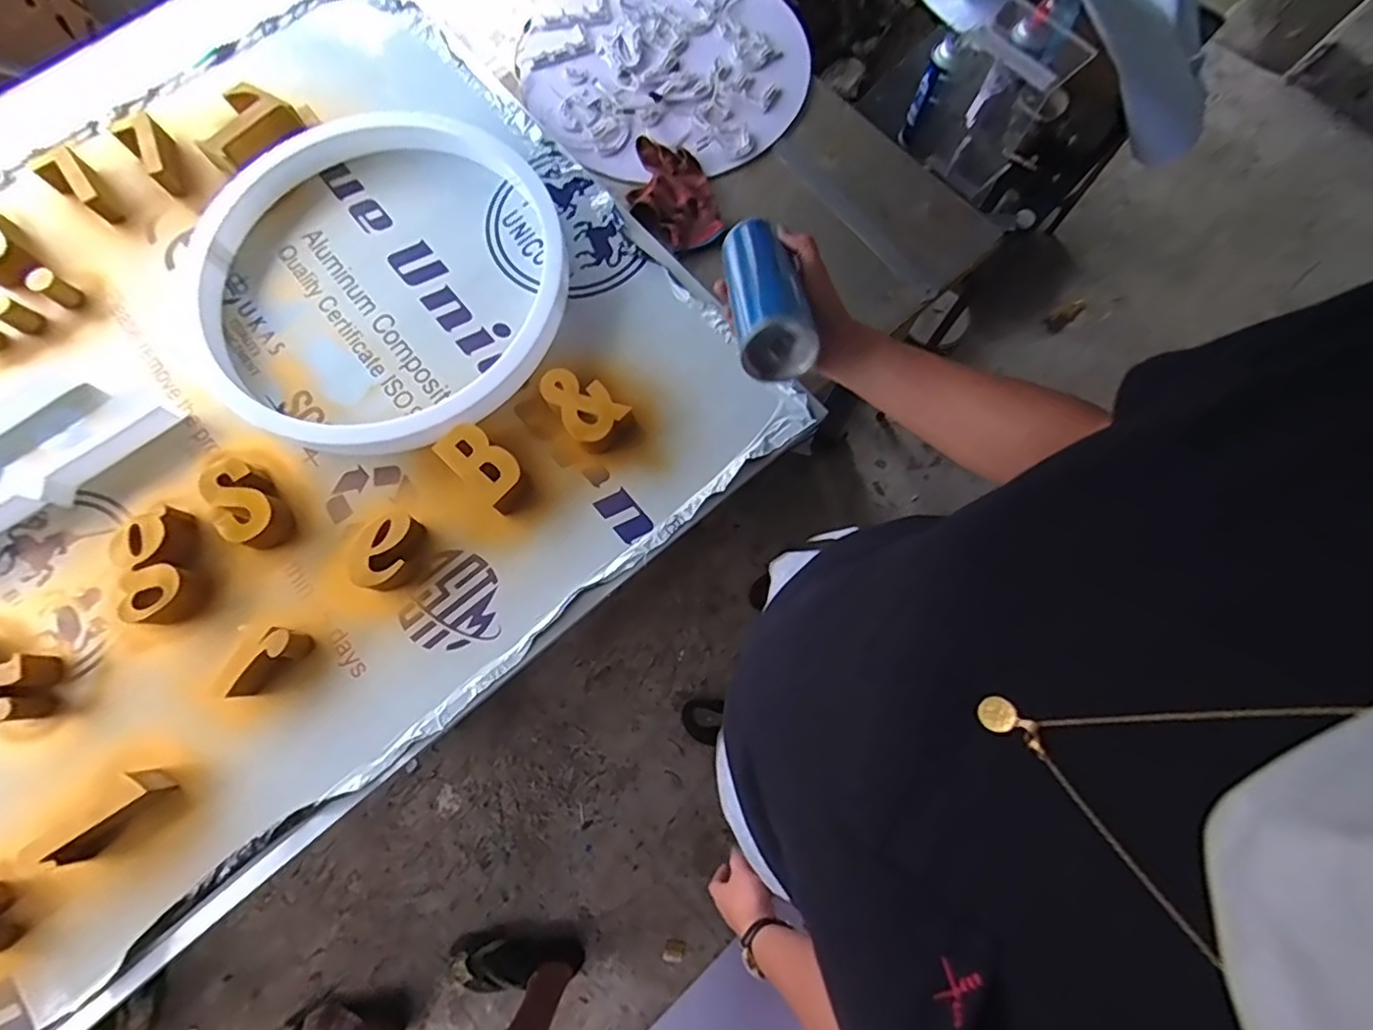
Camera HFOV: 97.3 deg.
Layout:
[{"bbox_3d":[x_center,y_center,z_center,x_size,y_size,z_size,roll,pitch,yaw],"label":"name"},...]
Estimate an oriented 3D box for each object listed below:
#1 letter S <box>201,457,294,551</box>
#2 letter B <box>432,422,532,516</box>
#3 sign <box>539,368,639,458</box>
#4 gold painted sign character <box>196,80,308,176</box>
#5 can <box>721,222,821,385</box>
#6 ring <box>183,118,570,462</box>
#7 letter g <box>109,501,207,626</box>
[{"bbox_3d":[-0.533,-0.013,0.731,0.067,0.051,0.115,-31,76,-8],"label":"letter S"},{"bbox_3d":[-0.242,-0.057,0.734,0.115,0.043,0.062,40,78,11],"label":"letter B"},{"bbox_3d":[-0.125,-0.133,0.756,0.076,0.050,0.117,-41,77,-10],"label":"sign"},{"bbox_3d":[-0.644,-0.567,0.879,0.083,0.030,0.139,43,79,12],"label":"gold painted sign character"},{"bbox_3d":[0.067,-0.205,0.540,0.056,0.052,0.188,-5,57,-1],"label":"can"},{"bbox_3d":[-0.421,-0.336,0.806,0.531,0.051,0.489,0,72,0],"label":"ring"},{"bbox_3d":[-0.621,0.060,0.710,0.081,0.045,0.133,-16,74,-4],"label":"letter g"}]

